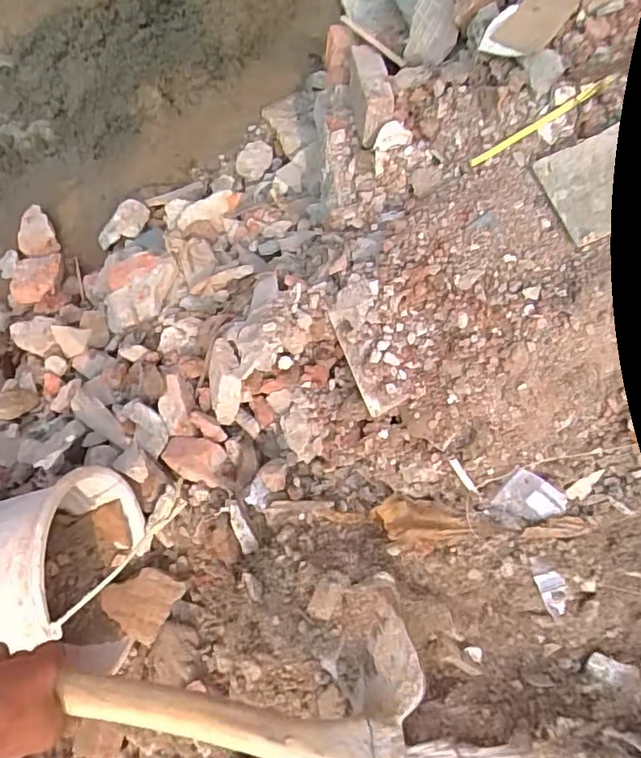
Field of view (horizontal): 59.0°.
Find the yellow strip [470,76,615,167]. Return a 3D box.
[{"bbox_3d":[0.265,-0.312,0.692,0.173,0.007,0.013,-26,72,23],"label":"yellow strip"}]

